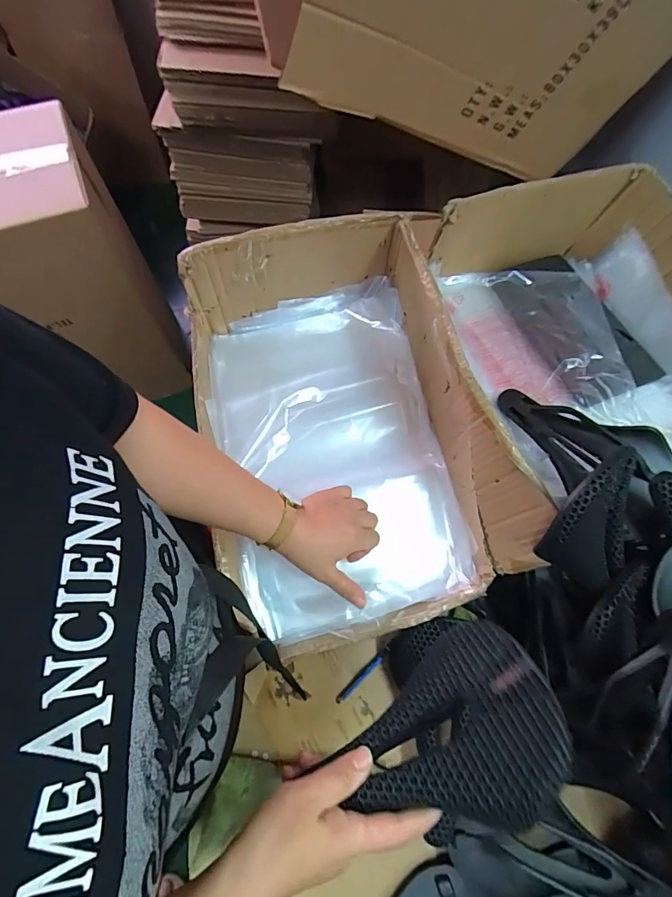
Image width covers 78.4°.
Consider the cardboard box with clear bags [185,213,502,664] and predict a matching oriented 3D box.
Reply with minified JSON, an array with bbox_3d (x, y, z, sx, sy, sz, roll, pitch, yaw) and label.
[{"bbox_3d":[-0.004,-0.014,0.481,0.288,0.168,0.441,-10,73,-6],"label":"cardboard box with clear bags"}]

